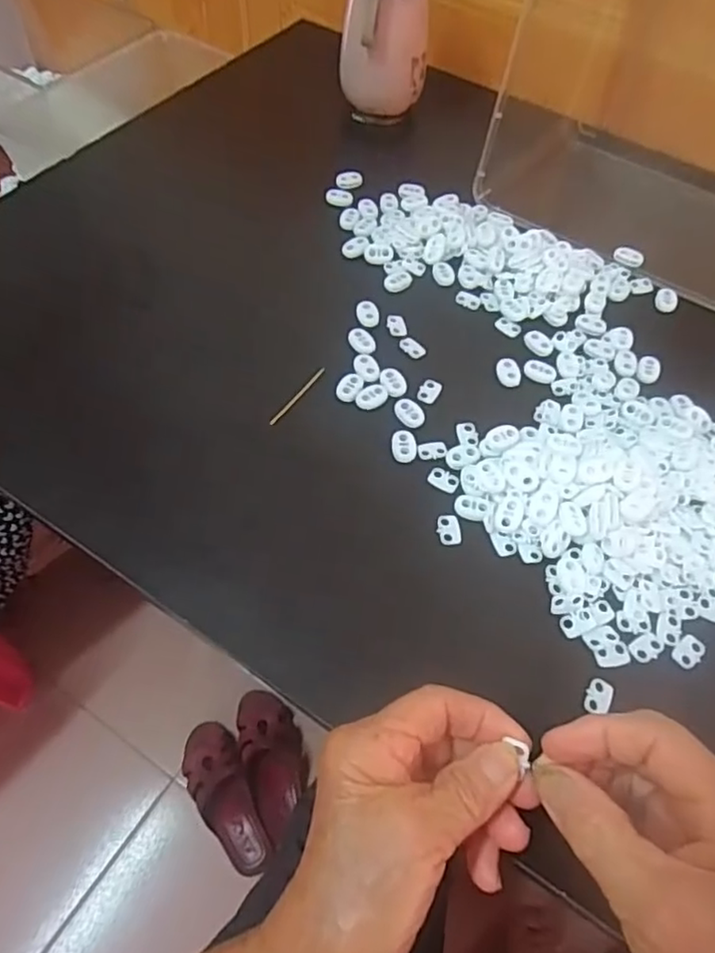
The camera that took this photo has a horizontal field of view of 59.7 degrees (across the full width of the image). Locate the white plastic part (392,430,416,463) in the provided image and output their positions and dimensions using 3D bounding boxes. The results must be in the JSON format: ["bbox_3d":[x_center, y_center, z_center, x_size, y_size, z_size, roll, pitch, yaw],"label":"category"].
[{"bbox_3d":[0.030,-0.019,0.395,0.015,0.005,0.021,6,59,1],"label":"white plastic part"}]

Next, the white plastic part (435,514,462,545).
[{"bbox_3d":[0.054,0.032,0.369,0.014,0.005,0.018,3,59,-1],"label":"white plastic part"}]

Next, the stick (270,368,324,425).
[{"bbox_3d":[-0.039,-0.054,0.412,0.004,0.004,0.056,31,61,16],"label":"stick"}]

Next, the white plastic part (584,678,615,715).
[{"bbox_3d":[0.125,0.114,0.322,0.013,0.004,0.018,30,61,15],"label":"white plastic part"}]

